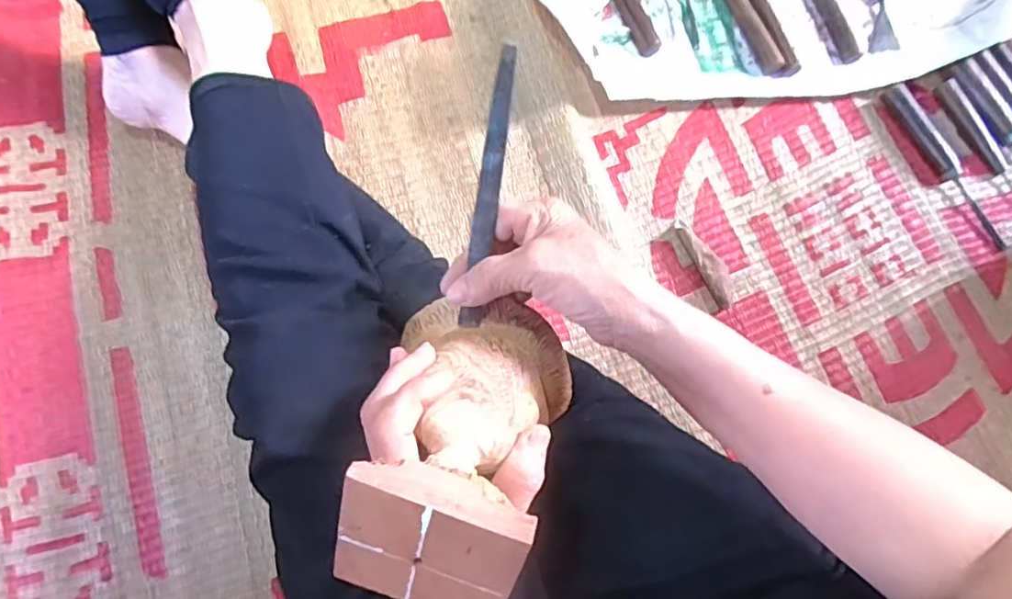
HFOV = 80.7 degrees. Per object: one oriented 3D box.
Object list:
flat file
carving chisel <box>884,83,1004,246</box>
[{"bbox_3d":[-0.010,-0.062,0.348,0.013,0.006,0.160,9,100,1],"label":"flat file"},{"bbox_3d":[0.436,-0.133,0.587,0.025,0.017,0.183,-28,76,-8],"label":"carving chisel"}]

